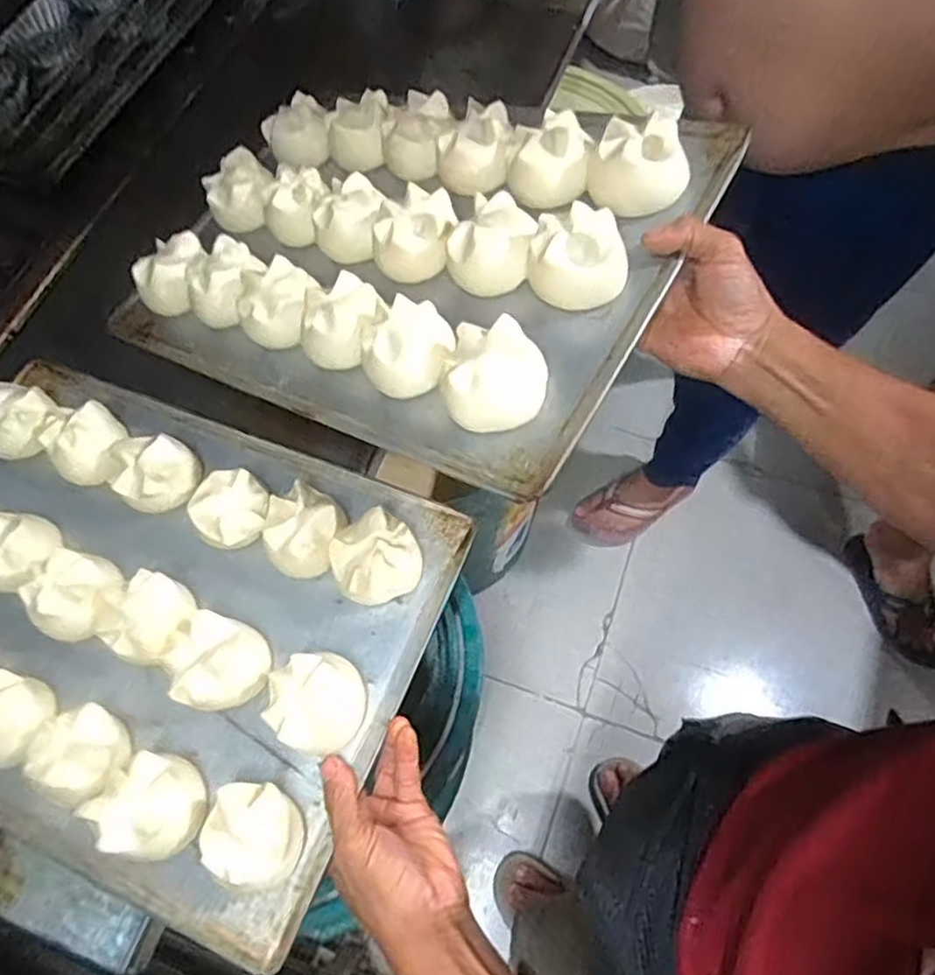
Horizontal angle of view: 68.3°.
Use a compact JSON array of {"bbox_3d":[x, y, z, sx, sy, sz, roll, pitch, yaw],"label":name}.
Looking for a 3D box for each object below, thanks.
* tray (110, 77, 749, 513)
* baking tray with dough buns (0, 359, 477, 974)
[{"bbox_3d":[-0.058,-0.192,0.532,0.414,0.058,0.301,22,73,28],"label":"tray"},{"bbox_3d":[-0.254,0.083,0.518,0.432,0.063,0.324,21,66,11],"label":"baking tray with dough buns"}]

